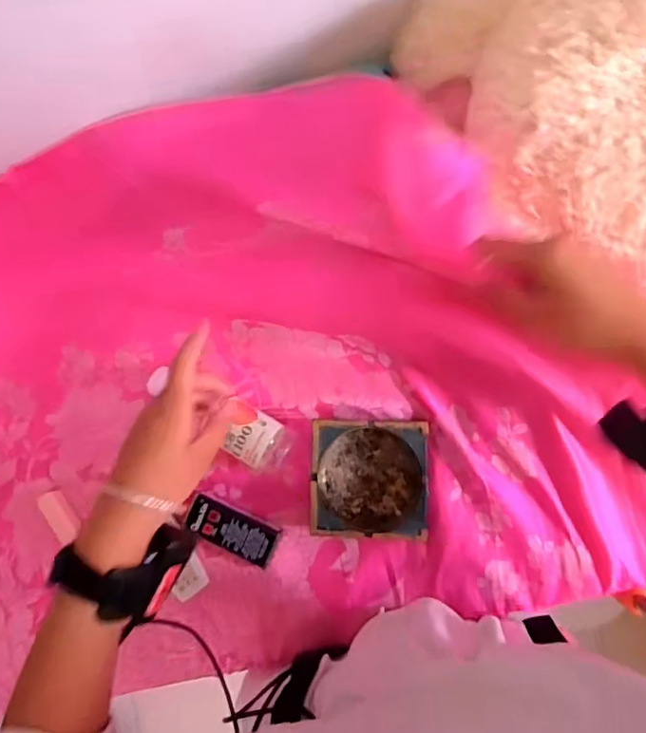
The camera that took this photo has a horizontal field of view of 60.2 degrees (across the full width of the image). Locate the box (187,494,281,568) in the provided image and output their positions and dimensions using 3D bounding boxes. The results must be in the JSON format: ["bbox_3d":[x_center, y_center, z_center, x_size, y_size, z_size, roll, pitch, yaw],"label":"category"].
[{"bbox_3d":[-0.114,0.206,0.696,0.114,0.025,0.053,23,88,9],"label":"box"}]

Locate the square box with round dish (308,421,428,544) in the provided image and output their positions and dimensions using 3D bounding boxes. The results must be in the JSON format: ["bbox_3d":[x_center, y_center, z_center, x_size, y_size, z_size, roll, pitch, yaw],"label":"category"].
[{"bbox_3d":[0.056,0.135,0.665,0.140,0.046,0.141,0,85,8],"label":"square box with round dish"}]

